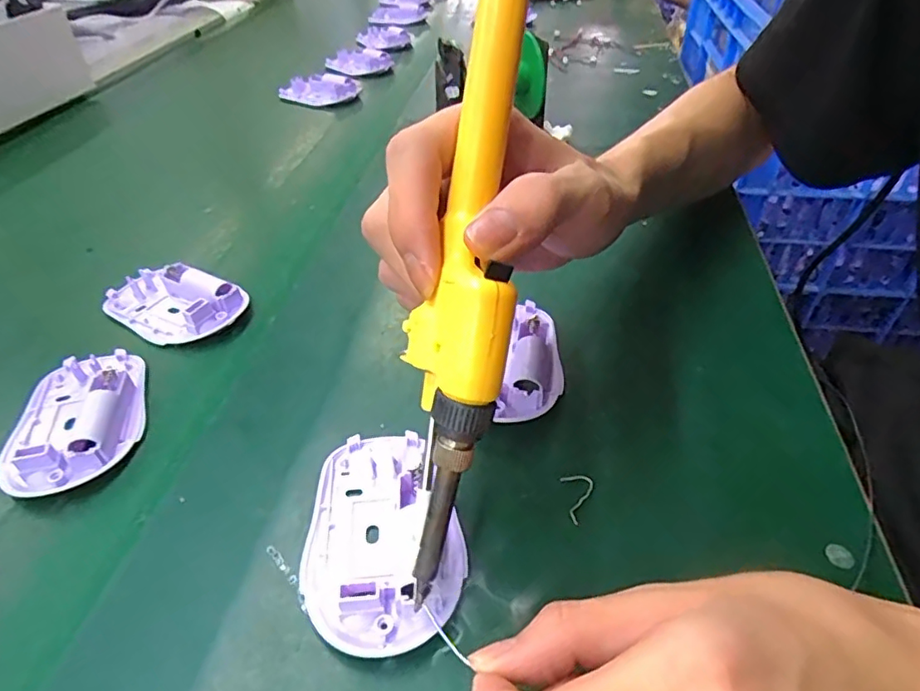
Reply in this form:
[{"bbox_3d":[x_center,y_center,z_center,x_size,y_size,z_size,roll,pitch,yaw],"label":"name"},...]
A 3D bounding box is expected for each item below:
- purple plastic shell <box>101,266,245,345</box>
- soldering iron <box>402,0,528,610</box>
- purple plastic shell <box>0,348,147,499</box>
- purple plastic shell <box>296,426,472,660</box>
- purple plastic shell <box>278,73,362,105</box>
[{"bbox_3d":[-0.177,-0.028,0.356,0.085,0.018,0.048,17,44,16],"label":"purple plastic shell"},{"bbox_3d":[0.002,-0.040,0.184,0.034,0.230,0.023,7,-2,9],"label":"soldering iron"},{"bbox_3d":[-0.192,0.033,0.287,0.060,0.016,0.091,-14,44,-17],"label":"purple plastic shell"},{"bbox_3d":[-0.030,0.074,0.234,0.061,0.016,0.095,-1,42,-3],"label":"purple plastic shell"},{"bbox_3d":[-0.160,-0.291,0.660,0.086,0.023,0.045,16,44,16],"label":"purple plastic shell"}]

